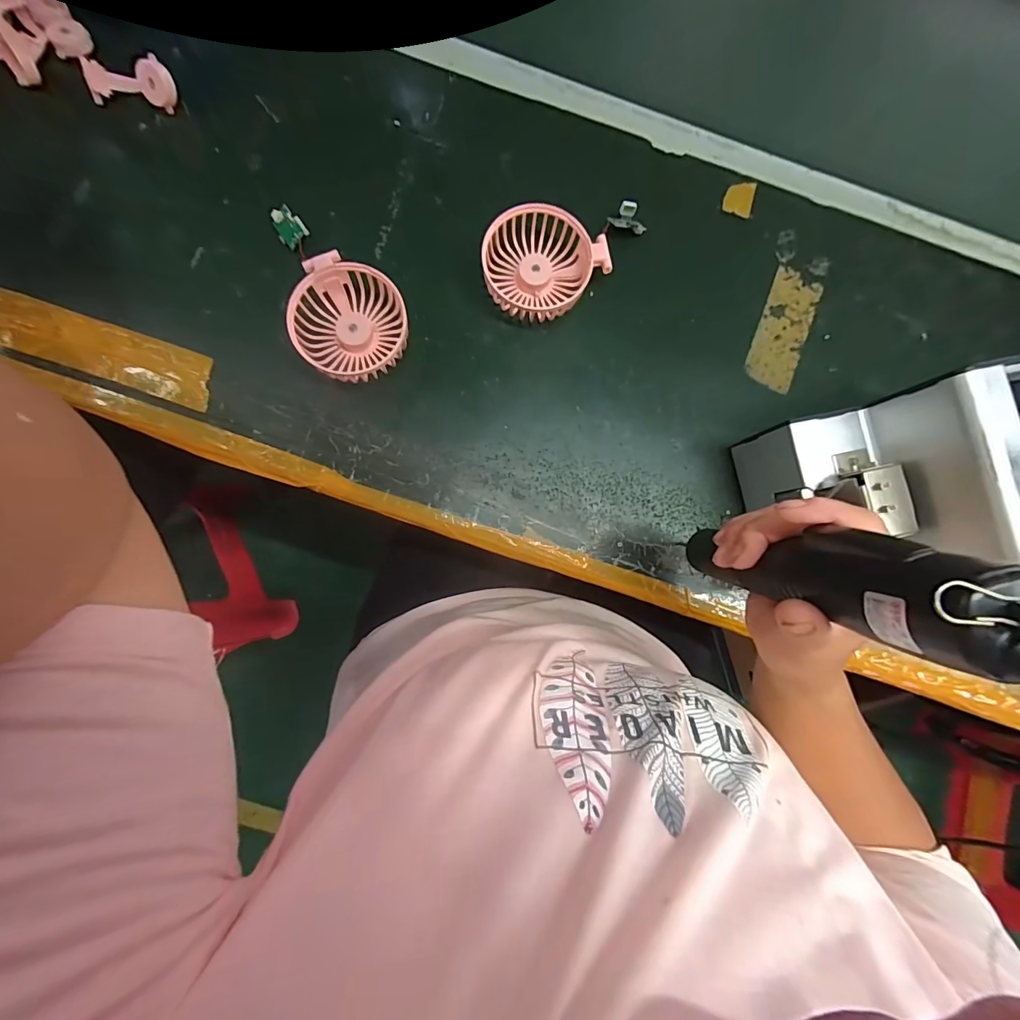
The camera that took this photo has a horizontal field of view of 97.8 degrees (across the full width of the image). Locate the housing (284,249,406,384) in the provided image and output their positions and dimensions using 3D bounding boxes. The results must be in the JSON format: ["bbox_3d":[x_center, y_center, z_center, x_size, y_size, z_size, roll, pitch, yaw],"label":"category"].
[{"bbox_3d":[-0.129,-0.155,0.361,0.084,0.032,0.095,-13,85,-4],"label":"housing"}]

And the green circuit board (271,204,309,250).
[{"bbox_3d":[-0.185,-0.236,0.371,0.023,0.012,0.030,-39,88,-6],"label":"green circuit board"}]

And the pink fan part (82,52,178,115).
[{"bbox_3d":[-0.313,-0.353,0.368,0.072,0.030,0.025,6,84,-2],"label":"pink fan part"}]

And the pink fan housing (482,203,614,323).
[{"bbox_3d":[0.029,-0.206,0.374,0.101,0.031,0.082,-4,85,-3],"label":"pink fan housing"}]

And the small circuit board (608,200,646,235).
[{"bbox_3d":[0.103,-0.255,0.388,0.033,0.013,0.024,3,85,-3],"label":"small circuit board"}]

